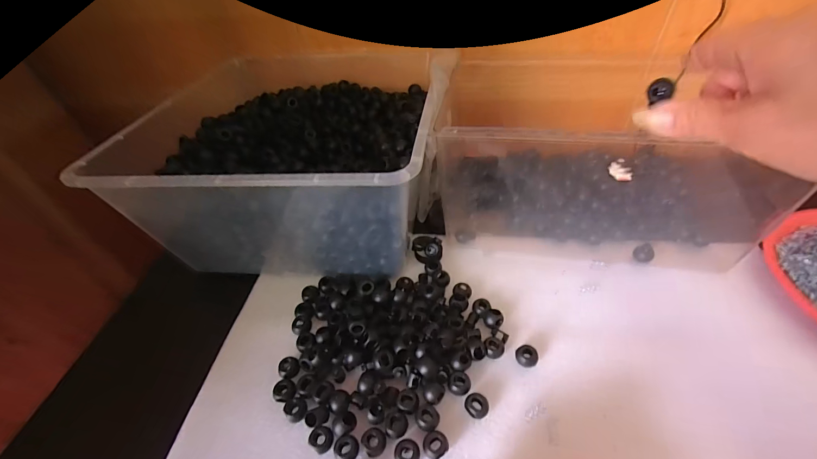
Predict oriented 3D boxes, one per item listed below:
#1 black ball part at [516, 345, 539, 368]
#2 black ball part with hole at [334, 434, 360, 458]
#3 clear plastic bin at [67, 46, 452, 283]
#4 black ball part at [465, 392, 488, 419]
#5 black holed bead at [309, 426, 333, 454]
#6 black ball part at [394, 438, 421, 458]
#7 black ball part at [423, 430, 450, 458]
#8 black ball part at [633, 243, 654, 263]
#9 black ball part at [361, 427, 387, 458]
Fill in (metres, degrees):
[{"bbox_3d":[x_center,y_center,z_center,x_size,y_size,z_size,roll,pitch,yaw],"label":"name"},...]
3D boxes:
[{"bbox_3d":[0.097,0.104,0.286,0.017,0.010,0.015,25,54,27],"label":"black ball part"},{"bbox_3d":[-0.044,0.156,0.248,0.016,0.007,0.017,-3,46,4],"label":"black ball part with hole"},{"bbox_3d":[-0.107,-0.095,0.405,0.295,0.140,0.300,1,46,7],"label":"clear plastic bin"},{"bbox_3d":[0.051,0.133,0.262,0.017,0.010,0.016,-3,46,4],"label":"black ball part"},{"bbox_3d":[-0.063,0.153,0.254,0.016,0.010,0.016,-3,46,4],"label":"black holed bead"},{"bbox_3d":[-0.001,0.157,0.244,0.017,0.009,0.016,-3,46,4],"label":"black ball part"},{"bbox_3d":[0.019,0.152,0.247,0.017,0.012,0.016,-3,46,4],"label":"black ball part"},{"bbox_3d":[0.233,0.024,0.345,0.014,0.015,0.018,-37,53,-26],"label":"black ball part"},{"bbox_3d":[-0.025,0.151,0.250,0.017,0.008,0.017,-3,46,4],"label":"black ball part"}]

